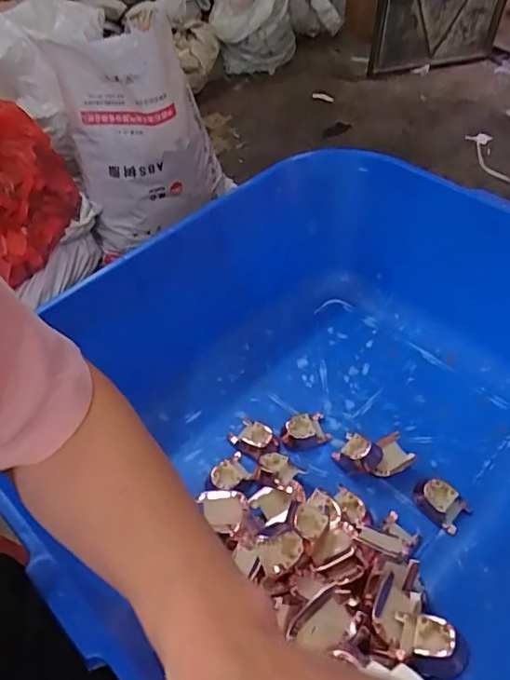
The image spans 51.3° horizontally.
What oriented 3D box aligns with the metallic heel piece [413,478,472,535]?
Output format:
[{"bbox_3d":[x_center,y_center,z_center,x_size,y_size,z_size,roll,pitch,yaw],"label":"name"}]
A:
[{"bbox_3d":[0.191,0.168,0.547,0.053,0.020,0.035,34,58,25],"label":"metallic heel piece"}]

